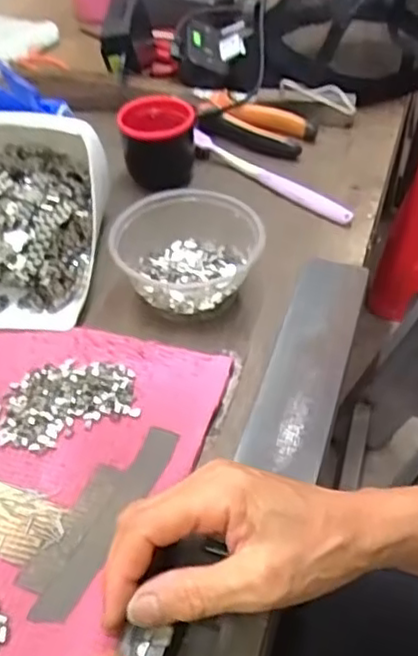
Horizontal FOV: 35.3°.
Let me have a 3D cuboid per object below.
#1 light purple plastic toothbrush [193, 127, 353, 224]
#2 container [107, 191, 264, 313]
[{"bbox_3d":[0.053,-0.135,0.583,0.173,0.015,0.015,35,55,27],"label":"light purple plastic toothbrush"},{"bbox_3d":[-0.016,-0.055,0.481,0.108,0.048,0.096,-6,47,-4],"label":"container"}]

